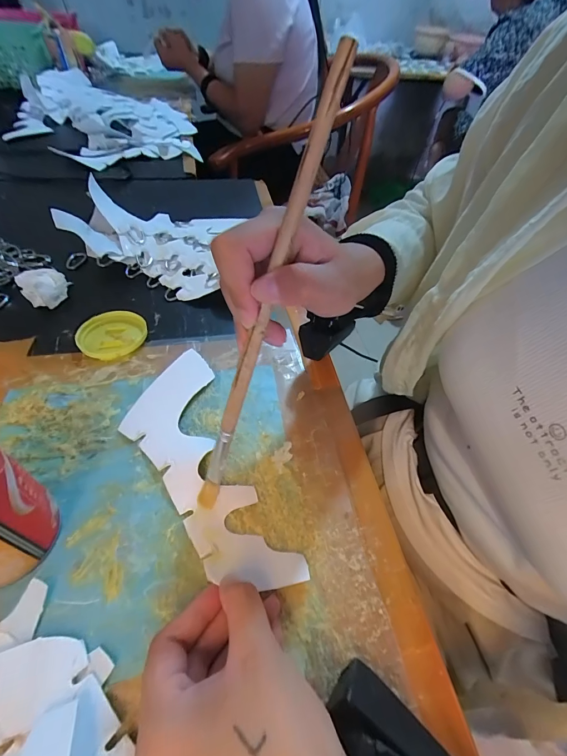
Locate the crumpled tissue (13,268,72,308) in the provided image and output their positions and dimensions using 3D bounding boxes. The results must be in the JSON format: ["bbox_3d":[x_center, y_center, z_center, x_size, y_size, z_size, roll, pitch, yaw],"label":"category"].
[{"bbox_3d":[-0.256,-0.096,0.373,0.045,0.034,0.042,-30,59,-27],"label":"crumpled tissue"}]

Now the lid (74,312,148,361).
[{"bbox_3d":[-0.175,-0.045,0.350,0.059,0.010,0.064,3,50,-4],"label":"lid"}]

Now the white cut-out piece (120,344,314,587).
[{"bbox_3d":[-0.069,0.065,0.268,0.080,0.012,0.211,-20,55,-19],"label":"white cut-out piece"}]

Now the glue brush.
[{"bbox_3d":[-0.016,-0.021,0.199,0.010,0.273,0.007,28,26,17],"label":"glue brush"}]

